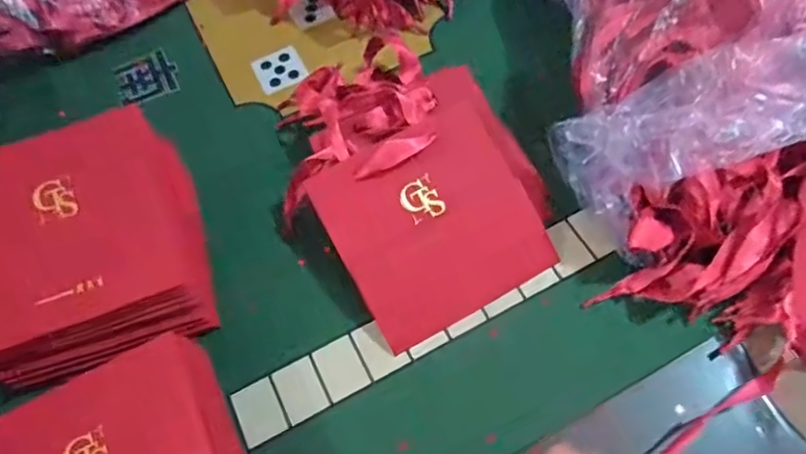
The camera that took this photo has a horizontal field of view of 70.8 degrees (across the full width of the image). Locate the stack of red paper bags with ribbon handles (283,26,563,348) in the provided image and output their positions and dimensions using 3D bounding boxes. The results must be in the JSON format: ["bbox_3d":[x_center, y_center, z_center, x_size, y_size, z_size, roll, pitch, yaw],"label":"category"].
[{"bbox_3d":[0.000,-0.046,0.440,0.177,0.056,0.240,-31,65,-12],"label":"stack of red paper bags with ribbon handles"}]

